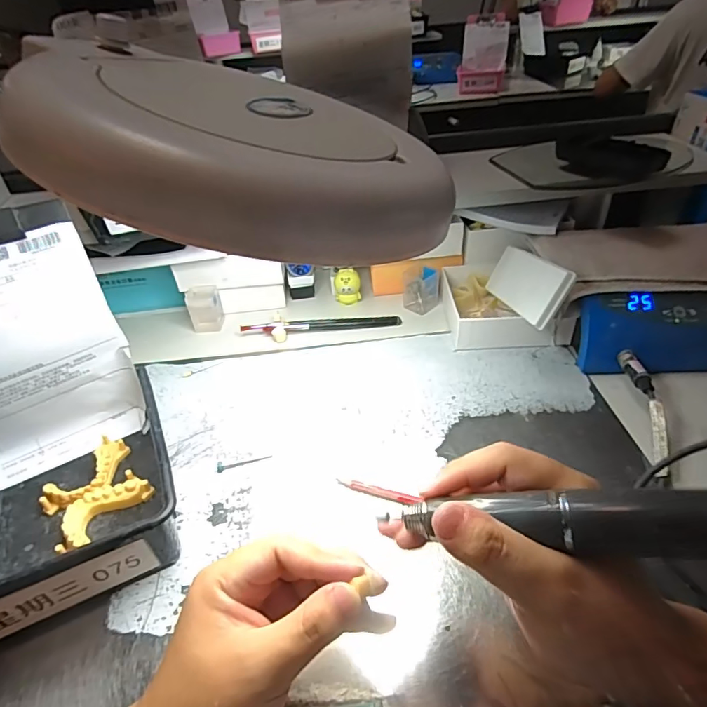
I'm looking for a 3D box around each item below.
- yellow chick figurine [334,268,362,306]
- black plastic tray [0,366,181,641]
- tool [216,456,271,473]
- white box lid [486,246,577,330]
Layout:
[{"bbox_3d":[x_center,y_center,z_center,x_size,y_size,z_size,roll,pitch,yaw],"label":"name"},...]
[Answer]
[{"bbox_3d":[-0.007,-0.085,0.604,0.033,0.047,0.023,-4,39,1],"label":"yellow chick figurine"},{"bbox_3d":[-0.222,0.111,0.365,0.160,0.067,0.166,-20,41,-18],"label":"black plastic tray"},{"bbox_3d":[-0.098,0.097,0.420,0.048,0.007,0.010,-10,39,-6],"label":"tool"},{"bbox_3d":[0.182,-0.076,0.506,0.012,0.058,0.140,20,19,-13],"label":"white box lid"}]

